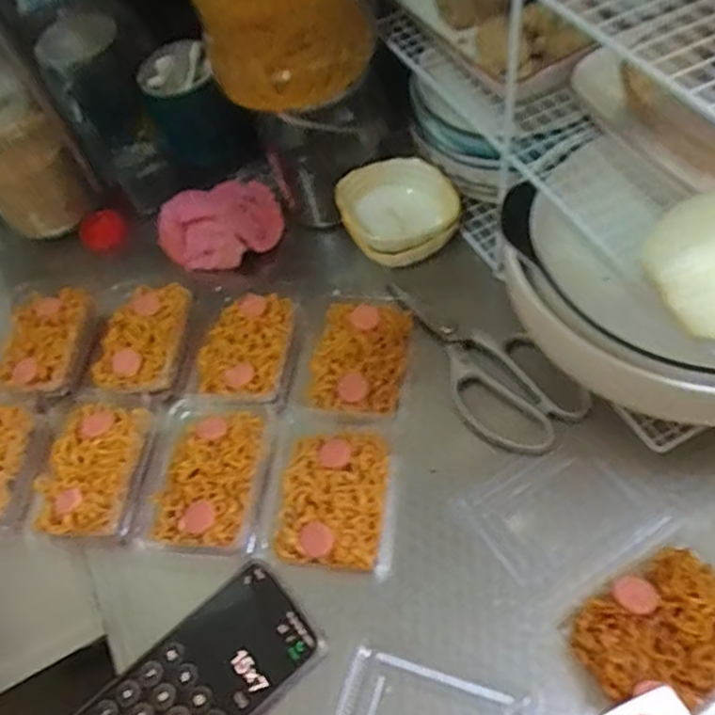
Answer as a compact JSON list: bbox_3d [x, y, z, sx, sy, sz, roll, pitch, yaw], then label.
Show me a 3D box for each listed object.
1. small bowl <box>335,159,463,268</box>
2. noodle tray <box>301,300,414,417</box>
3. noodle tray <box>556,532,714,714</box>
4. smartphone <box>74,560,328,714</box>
[{"bbox_3d":[0.038,-0.122,0.559,0.096,0.048,0.093,-5,57,7],"label":"small bowl"},{"bbox_3d":[0.001,-0.002,0.508,0.077,0.017,0.098,6,59,14],"label":"noodle tray"},{"bbox_3d":[0.179,0.158,0.376,0.099,0.022,0.076,-32,58,-11],"label":"noodle tray"},{"bbox_3d":[-0.103,0.206,0.401,0.160,0.014,0.078,-39,60,-15],"label":"smartphone"}]

